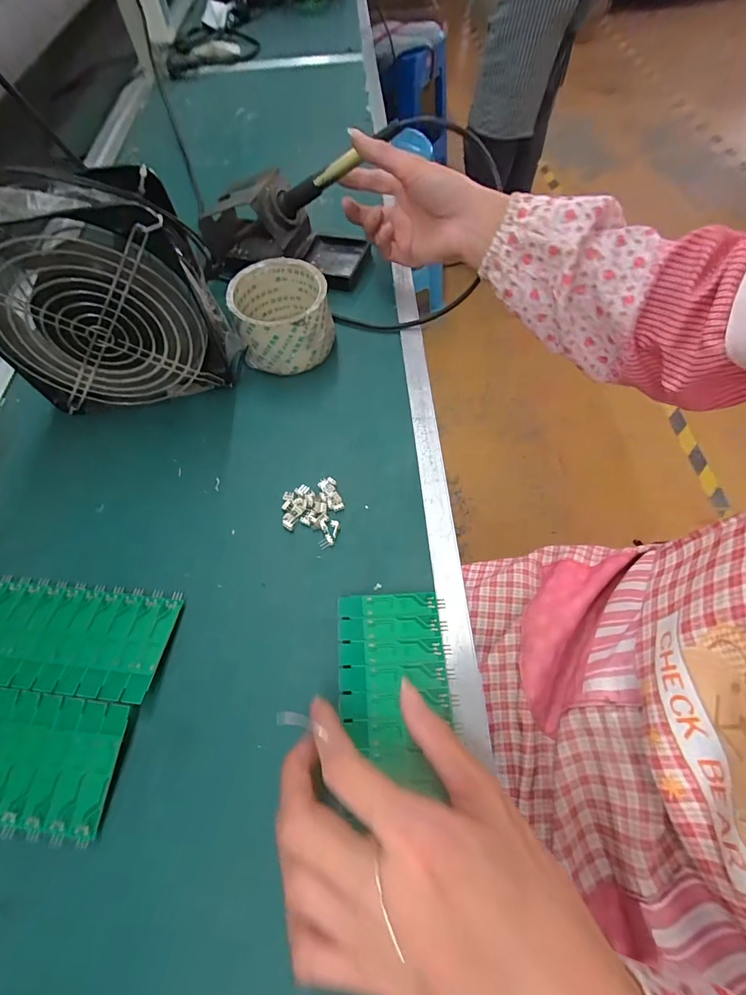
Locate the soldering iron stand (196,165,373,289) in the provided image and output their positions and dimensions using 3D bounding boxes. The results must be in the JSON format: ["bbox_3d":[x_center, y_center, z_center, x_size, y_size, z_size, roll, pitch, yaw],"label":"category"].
[{"bbox_3d":[-0.093,-0.278,0.420,0.171,0.072,0.075,21,65,15],"label":"soldering iron stand"}]

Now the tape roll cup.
[{"bbox_3d":[-0.077,-0.159,0.363,0.081,0.058,0.082,-2,61,3],"label":"tape roll cup"}]

